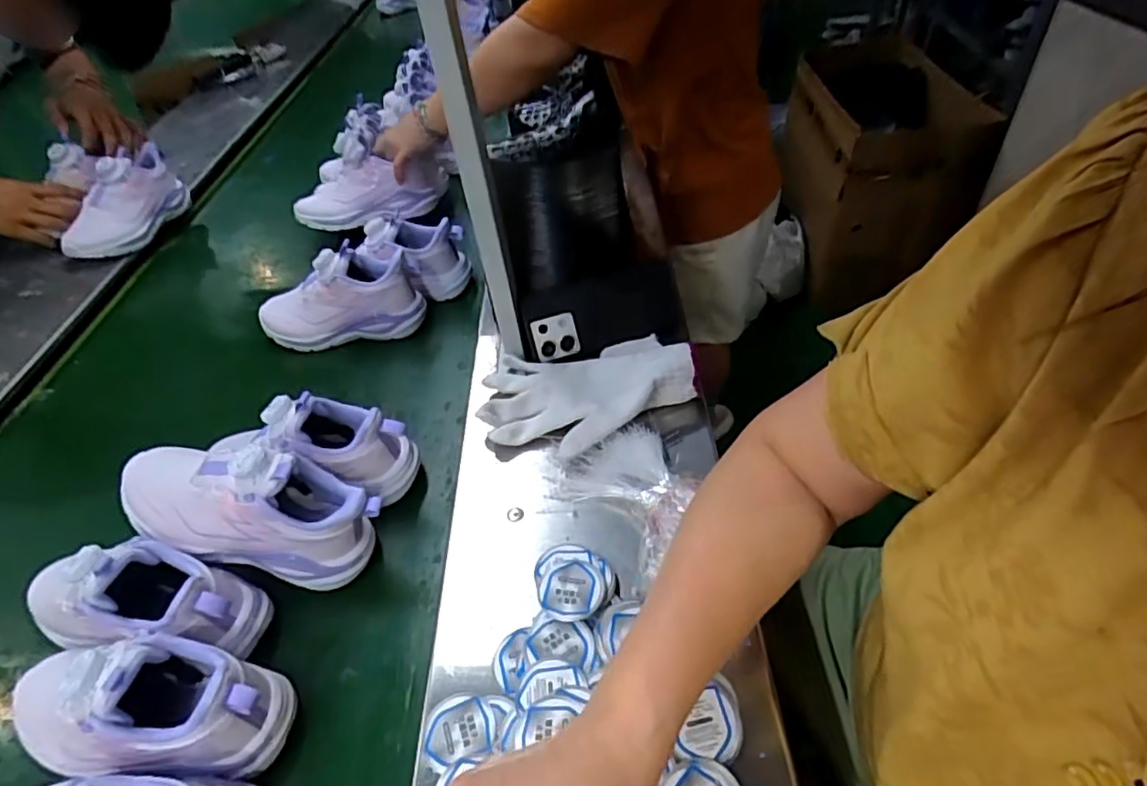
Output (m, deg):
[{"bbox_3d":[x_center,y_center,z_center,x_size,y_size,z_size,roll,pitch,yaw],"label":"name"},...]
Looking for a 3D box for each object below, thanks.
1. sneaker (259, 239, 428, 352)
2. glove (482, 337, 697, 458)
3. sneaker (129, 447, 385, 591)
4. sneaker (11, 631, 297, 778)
[{"bbox_3d":[-0.294,-0.119,0.757,0.207,0.104,0.073,-10,44,-3],"label":"sneaker"},{"bbox_3d":[0.012,-0.005,0.586,0.198,0.039,0.139,-10,42,-2],"label":"glove"},{"bbox_3d":[-0.265,0.089,0.495,0.205,0.104,0.071,13,46,1],"label":"sneaker"},{"bbox_3d":[-0.302,0.210,0.416,0.204,0.110,0.084,0,44,7],"label":"sneaker"}]

